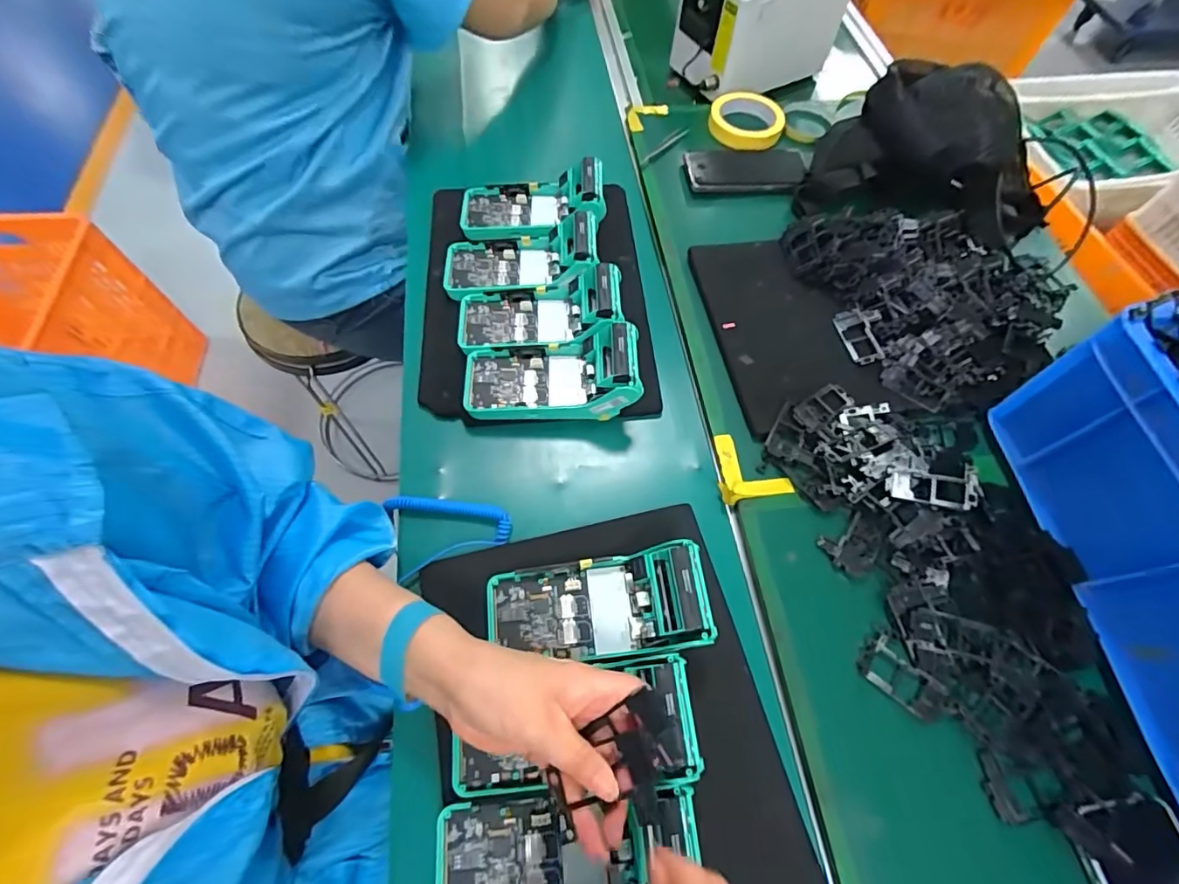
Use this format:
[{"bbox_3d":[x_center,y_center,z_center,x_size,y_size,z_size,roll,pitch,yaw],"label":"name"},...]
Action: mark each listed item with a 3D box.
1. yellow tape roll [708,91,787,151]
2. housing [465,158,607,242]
[{"bbox_3d":[0.218,-0.448,0.708,0.101,0.028,0.113,13,65,5],"label":"yellow tape roll"},{"bbox_3d":[-0.069,-0.286,0.592,0.166,0.051,0.098,-6,64,-4],"label":"housing"}]

